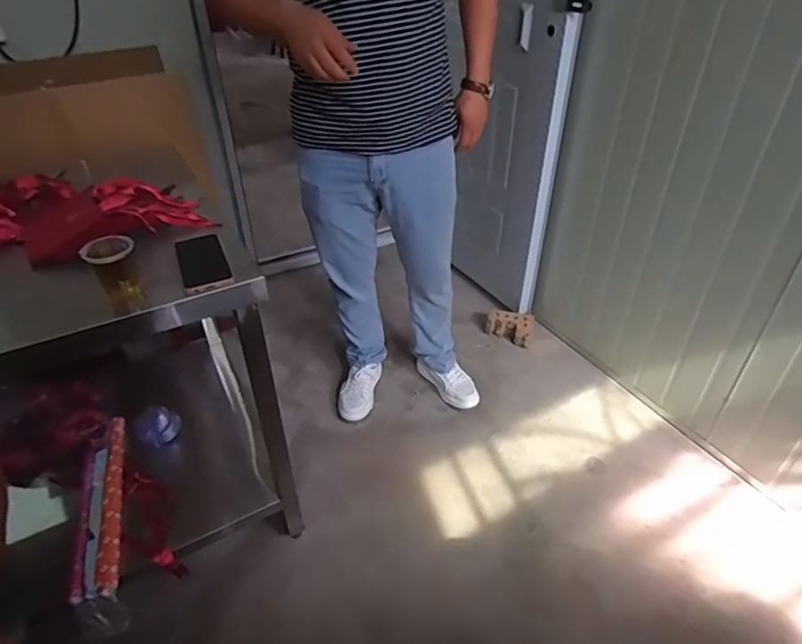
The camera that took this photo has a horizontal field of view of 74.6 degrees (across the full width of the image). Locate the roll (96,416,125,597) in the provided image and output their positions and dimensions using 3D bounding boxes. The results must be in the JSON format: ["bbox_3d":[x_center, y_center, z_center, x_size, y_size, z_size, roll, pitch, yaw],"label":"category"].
[{"bbox_3d":[-0.665,0.394,1.216,0.035,0.042,0.478,-14,39,-17],"label":"roll"}]

